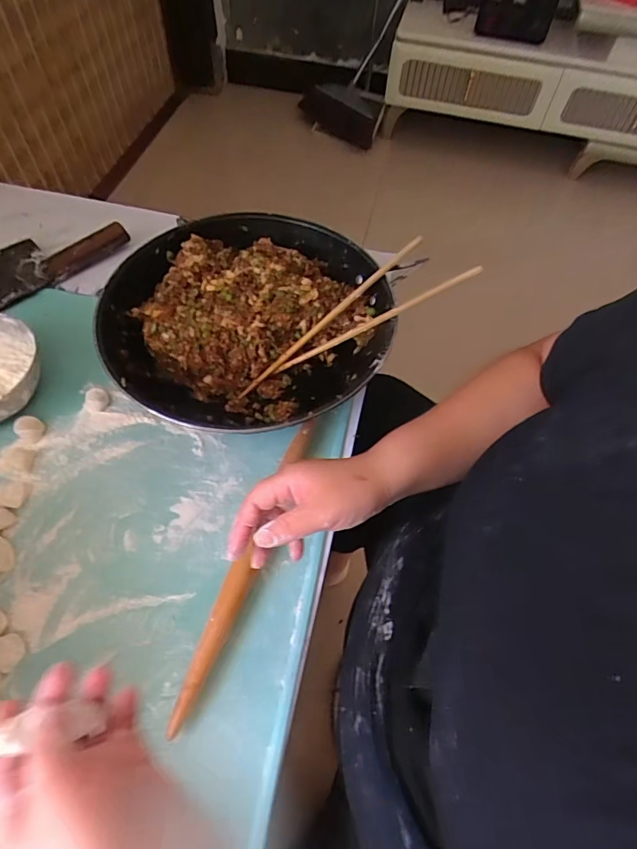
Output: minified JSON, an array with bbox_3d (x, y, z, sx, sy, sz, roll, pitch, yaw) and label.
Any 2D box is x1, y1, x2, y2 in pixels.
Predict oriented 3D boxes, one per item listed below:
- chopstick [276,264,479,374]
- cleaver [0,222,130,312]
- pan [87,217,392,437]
[{"bbox_3d":[0.057,-0.110,0.510,0.239,0.012,0.011,-23,56,20],"label":"chopstick"},{"bbox_3d":[-0.410,-0.213,0.637,0.292,0.034,0.114,-36,66,-22],"label":"cleaver"},{"bbox_3d":[-0.079,-0.106,0.547,0.302,0.096,0.307,1,58,-2],"label":"pan"}]

